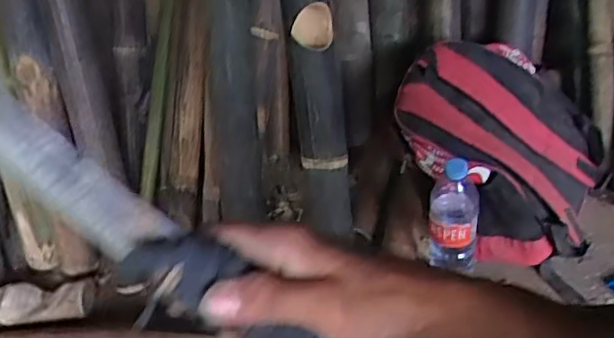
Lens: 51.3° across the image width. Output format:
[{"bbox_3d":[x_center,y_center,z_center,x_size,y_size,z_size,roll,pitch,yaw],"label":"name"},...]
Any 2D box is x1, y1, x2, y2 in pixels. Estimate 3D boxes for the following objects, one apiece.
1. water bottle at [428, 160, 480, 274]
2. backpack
[{"bbox_3d":[0.220,0.071,0.950,0.075,0.205,0.066,0,38,9],"label":"water bottle"},{"bbox_3d":[0.316,-0.040,1.062,0.330,0.205,0.343,14,41,21],"label":"backpack"}]

